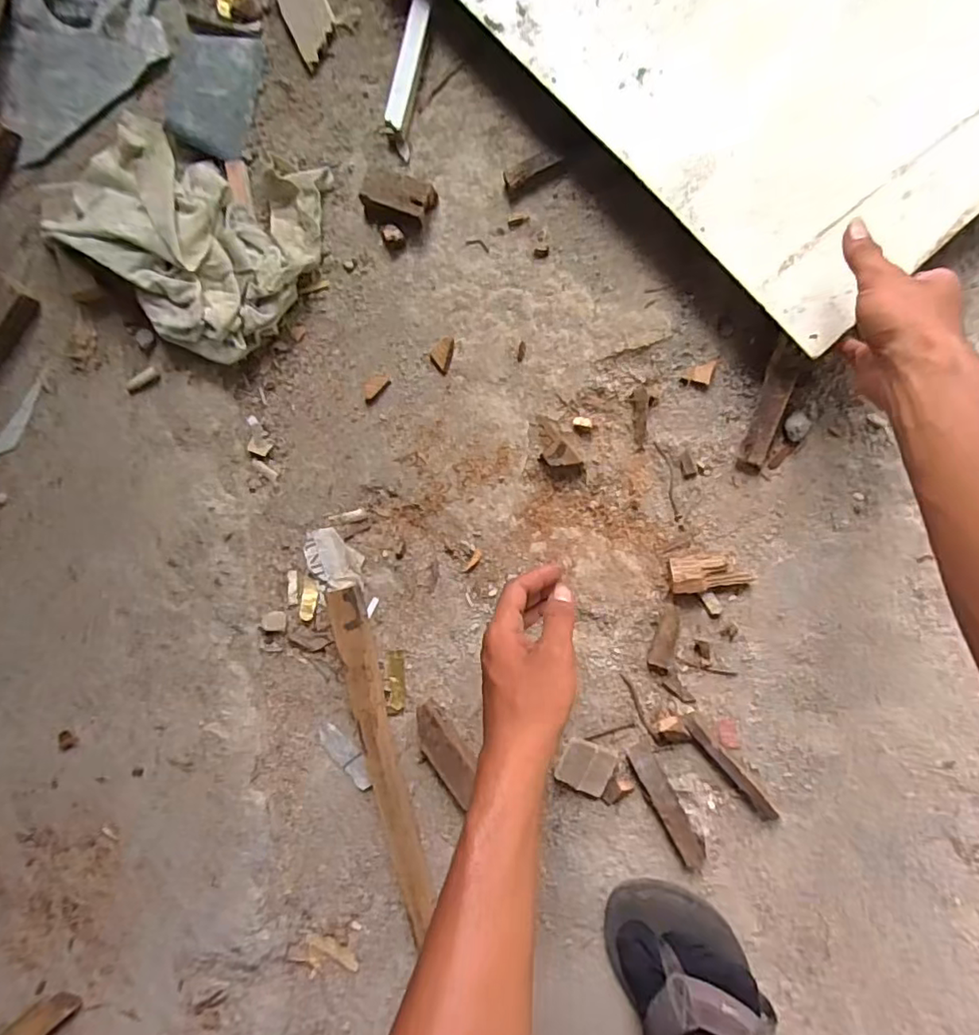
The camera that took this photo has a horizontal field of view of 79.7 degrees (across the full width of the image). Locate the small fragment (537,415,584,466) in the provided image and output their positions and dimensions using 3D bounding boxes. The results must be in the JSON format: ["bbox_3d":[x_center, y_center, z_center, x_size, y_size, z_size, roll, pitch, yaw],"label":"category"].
[{"bbox_3d":[0.057,-0.065,0.526,0.027,0.014,0.053,-36,87,8],"label":"small fragment"}]

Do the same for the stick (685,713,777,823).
[{"bbox_3d":[0.212,0.224,0.521,0.015,0.014,0.118,-42,86,8],"label":"stick"}]

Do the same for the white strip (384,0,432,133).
[{"bbox_3d":[-0.071,-0.399,0.520,0.020,0.023,0.108,16,95,7],"label":"white strip"}]

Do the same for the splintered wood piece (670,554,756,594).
[{"bbox_3d":[0.194,0.048,0.515,0.067,0.017,0.030,-8,91,9],"label":"splintered wood piece"}]

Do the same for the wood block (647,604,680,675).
[{"bbox_3d":[0.159,0.111,0.527,0.019,0.009,0.064,14,95,7],"label":"wood block"}]

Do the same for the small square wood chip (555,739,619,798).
[{"bbox_3d":[0.088,0.229,0.539,0.047,0.011,0.045,23,96,7],"label":"small square wood chip"}]

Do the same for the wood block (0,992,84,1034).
[{"bbox_3d":[-0.471,0.524,0.590,0.143,0.018,0.033,-43,86,8],"label":"wood block"}]

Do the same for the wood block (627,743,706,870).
[{"bbox_3d":[0.160,0.260,0.527,0.026,0.014,0.115,-31,88,8],"label":"wood block"}]

